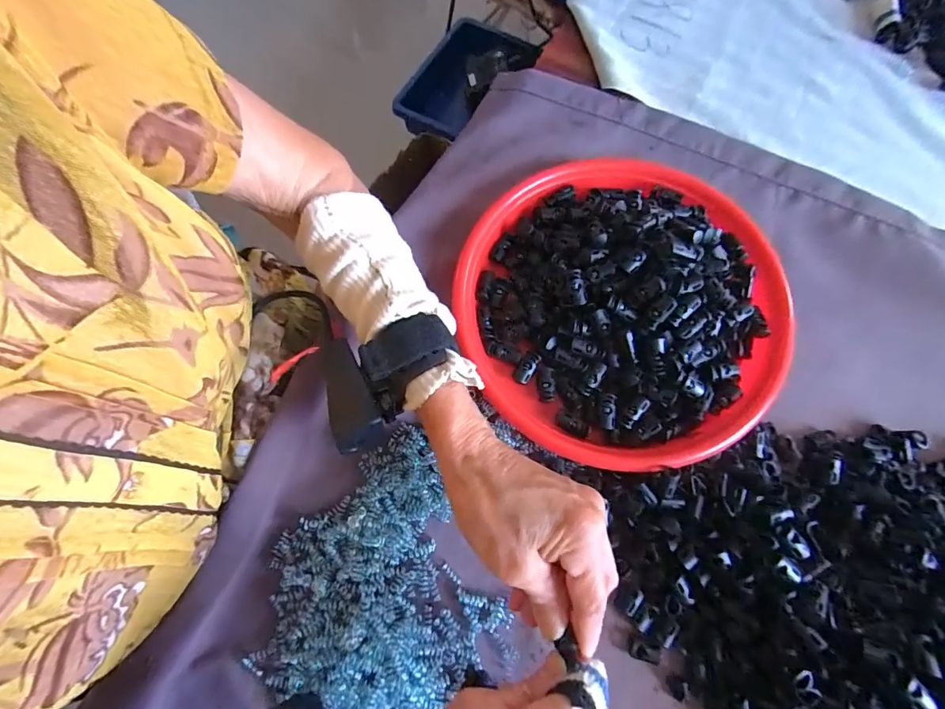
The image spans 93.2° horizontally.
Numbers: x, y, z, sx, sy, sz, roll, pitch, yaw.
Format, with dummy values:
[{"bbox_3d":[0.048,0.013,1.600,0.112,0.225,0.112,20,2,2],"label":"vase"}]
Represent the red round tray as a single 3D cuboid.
[{"bbox_3d":[0.117,-0.045,0.352,0.247,0.044,0.256,-24,74,-6],"label":"red round tray"}]

